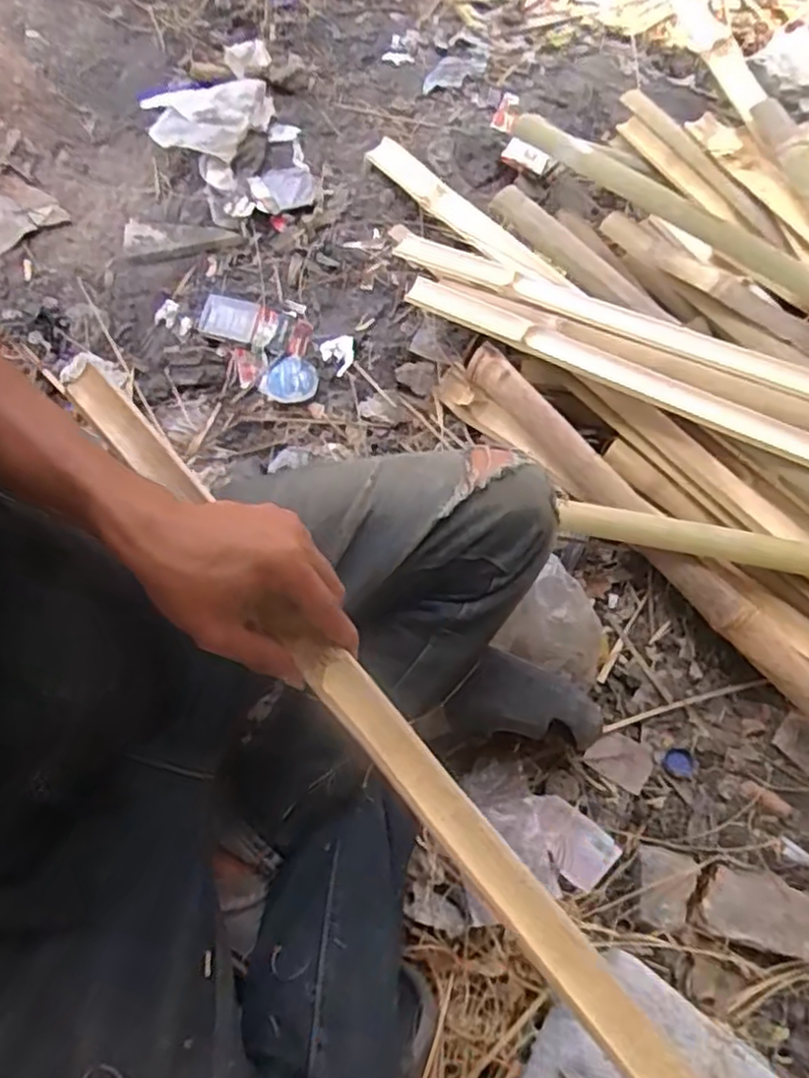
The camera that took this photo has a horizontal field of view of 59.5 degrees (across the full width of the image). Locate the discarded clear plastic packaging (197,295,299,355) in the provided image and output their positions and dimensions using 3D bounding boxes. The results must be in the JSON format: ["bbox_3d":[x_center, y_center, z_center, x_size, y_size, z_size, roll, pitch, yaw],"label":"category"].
[{"bbox_3d":[-0.205,-0.279,0.921,0.117,0.020,0.060,12,71,5],"label":"discarded clear plastic packaging"}]

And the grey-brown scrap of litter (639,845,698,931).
[{"bbox_3d":[0.255,0.344,0.697,0.054,0.018,0.070,19,71,8],"label":"grey-brown scrap of litter"}]

